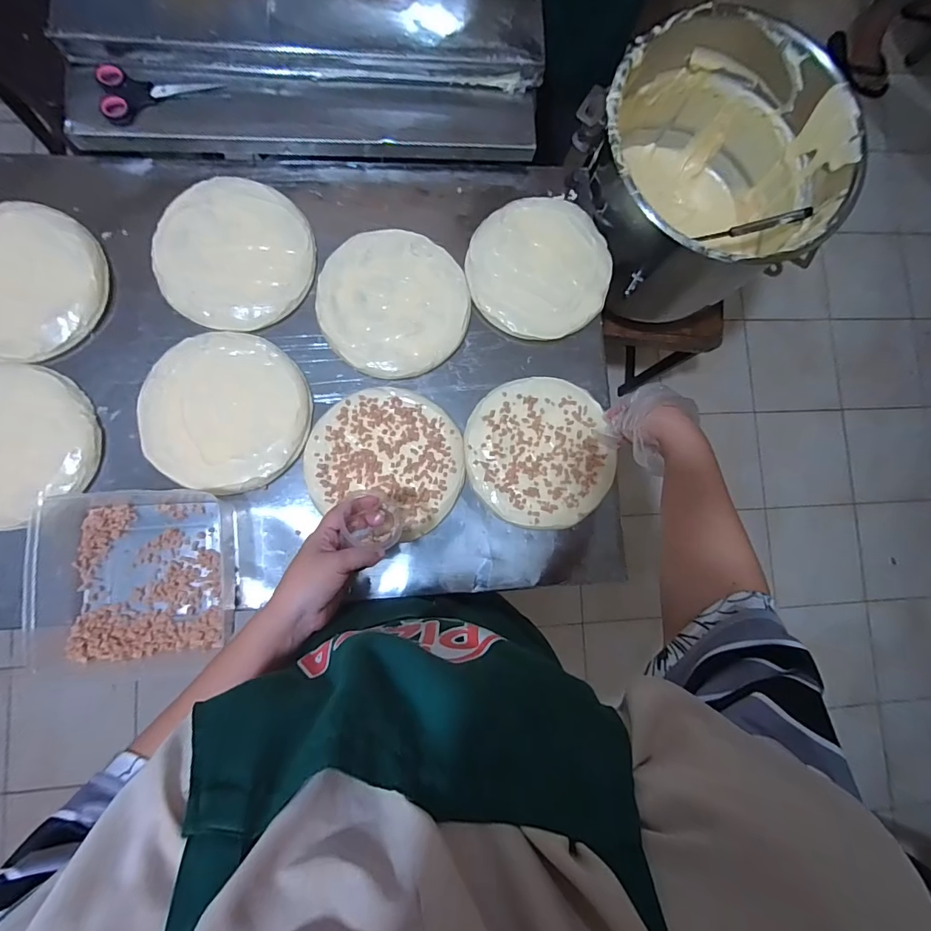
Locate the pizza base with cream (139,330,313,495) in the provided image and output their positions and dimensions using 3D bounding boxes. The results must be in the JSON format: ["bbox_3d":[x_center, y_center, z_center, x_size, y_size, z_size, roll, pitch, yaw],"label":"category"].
[{"bbox_3d":[-0.301,-0.070,0.566,0.194,0.014,0.201,1,84,-6],"label":"pizza base with cream"}]

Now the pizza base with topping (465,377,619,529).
[{"bbox_3d":[0.098,-0.018,0.596,0.184,0.011,0.195,1,84,-6],"label":"pizza base with topping"}]

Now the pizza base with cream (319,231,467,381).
[{"bbox_3d":[-0.096,-0.220,0.610,0.191,0.020,0.198,1,84,-6],"label":"pizza base with cream"}]

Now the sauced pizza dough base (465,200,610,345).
[{"bbox_3d":[0.104,-0.278,0.616,0.193,0.024,0.197,1,84,-6],"label":"sauced pizza dough base"}]

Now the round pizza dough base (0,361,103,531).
[{"bbox_3d":[-0.543,-0.025,0.533,0.187,0.022,0.173,0,90,-17],"label":"round pizza dough base"}]

